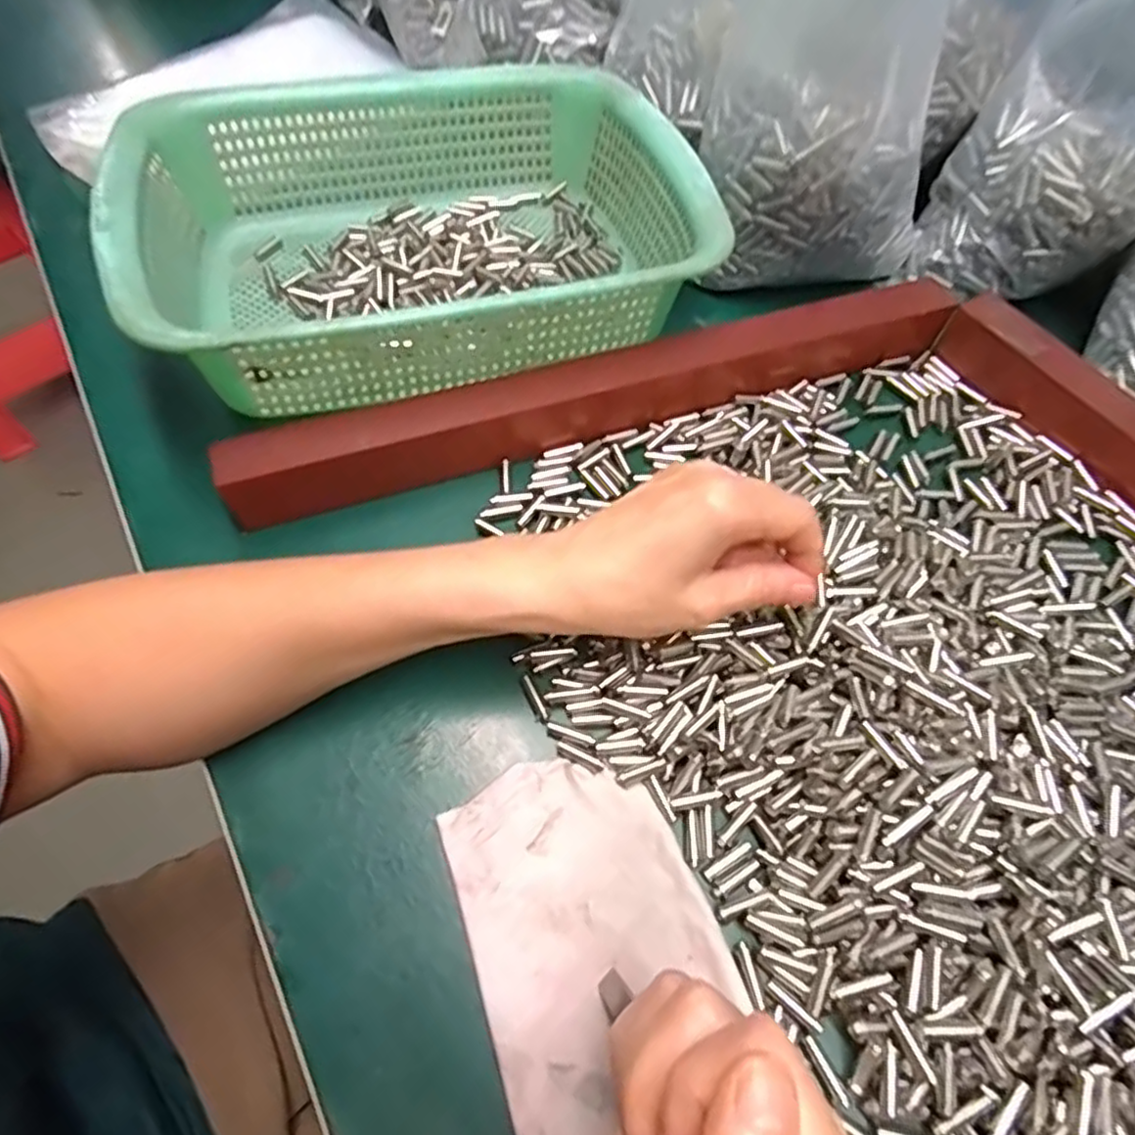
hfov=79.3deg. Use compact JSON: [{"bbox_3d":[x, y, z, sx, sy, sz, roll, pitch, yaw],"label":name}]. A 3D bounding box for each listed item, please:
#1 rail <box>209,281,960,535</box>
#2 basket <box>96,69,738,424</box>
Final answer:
[{"bbox_3d":[0.024,-0.095,0.356,0.386,0.035,0.035,-19,63,-11],"label":"rail"},{"bbox_3d":[-0.082,-0.191,0.385,0.288,0.084,0.223,-16,63,-10],"label":"basket"}]

